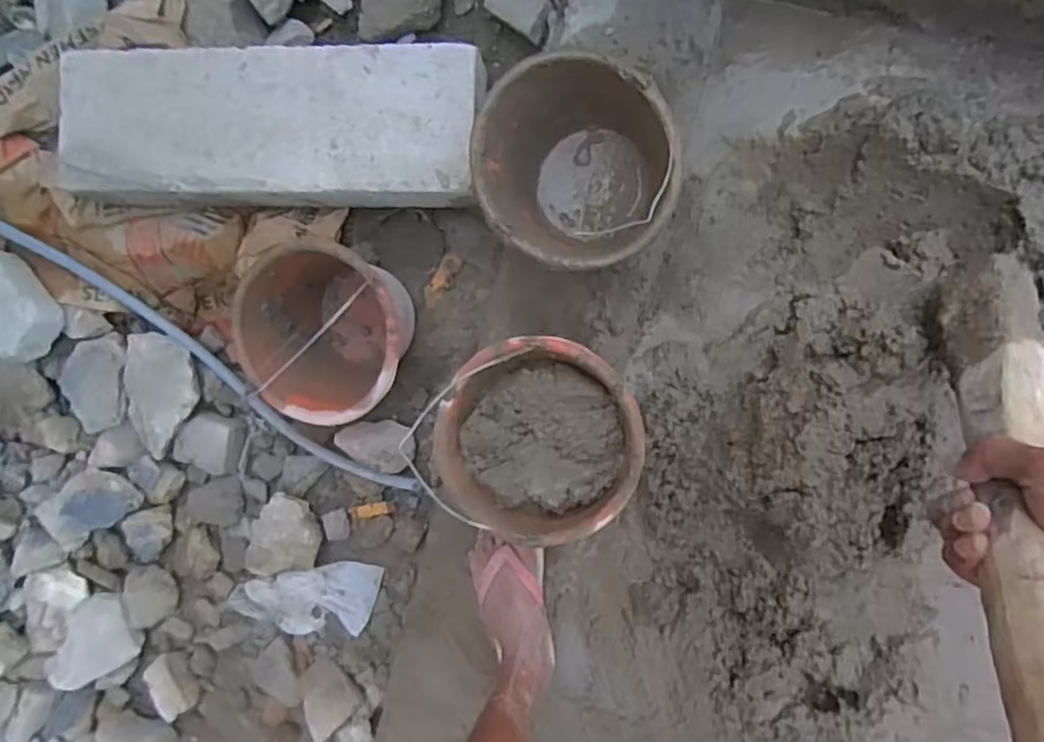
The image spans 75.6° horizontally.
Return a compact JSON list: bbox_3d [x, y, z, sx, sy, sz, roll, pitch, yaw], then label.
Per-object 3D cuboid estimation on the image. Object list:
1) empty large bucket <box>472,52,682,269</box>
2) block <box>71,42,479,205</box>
[{"bbox_3d":[0.064,-0.229,0.817,0.225,0.179,0.218,0,91,9],"label":"empty large bucket"},{"bbox_3d":[-0.345,-0.335,0.915,0.574,0.075,0.197,1,91,9],"label":"block"}]

